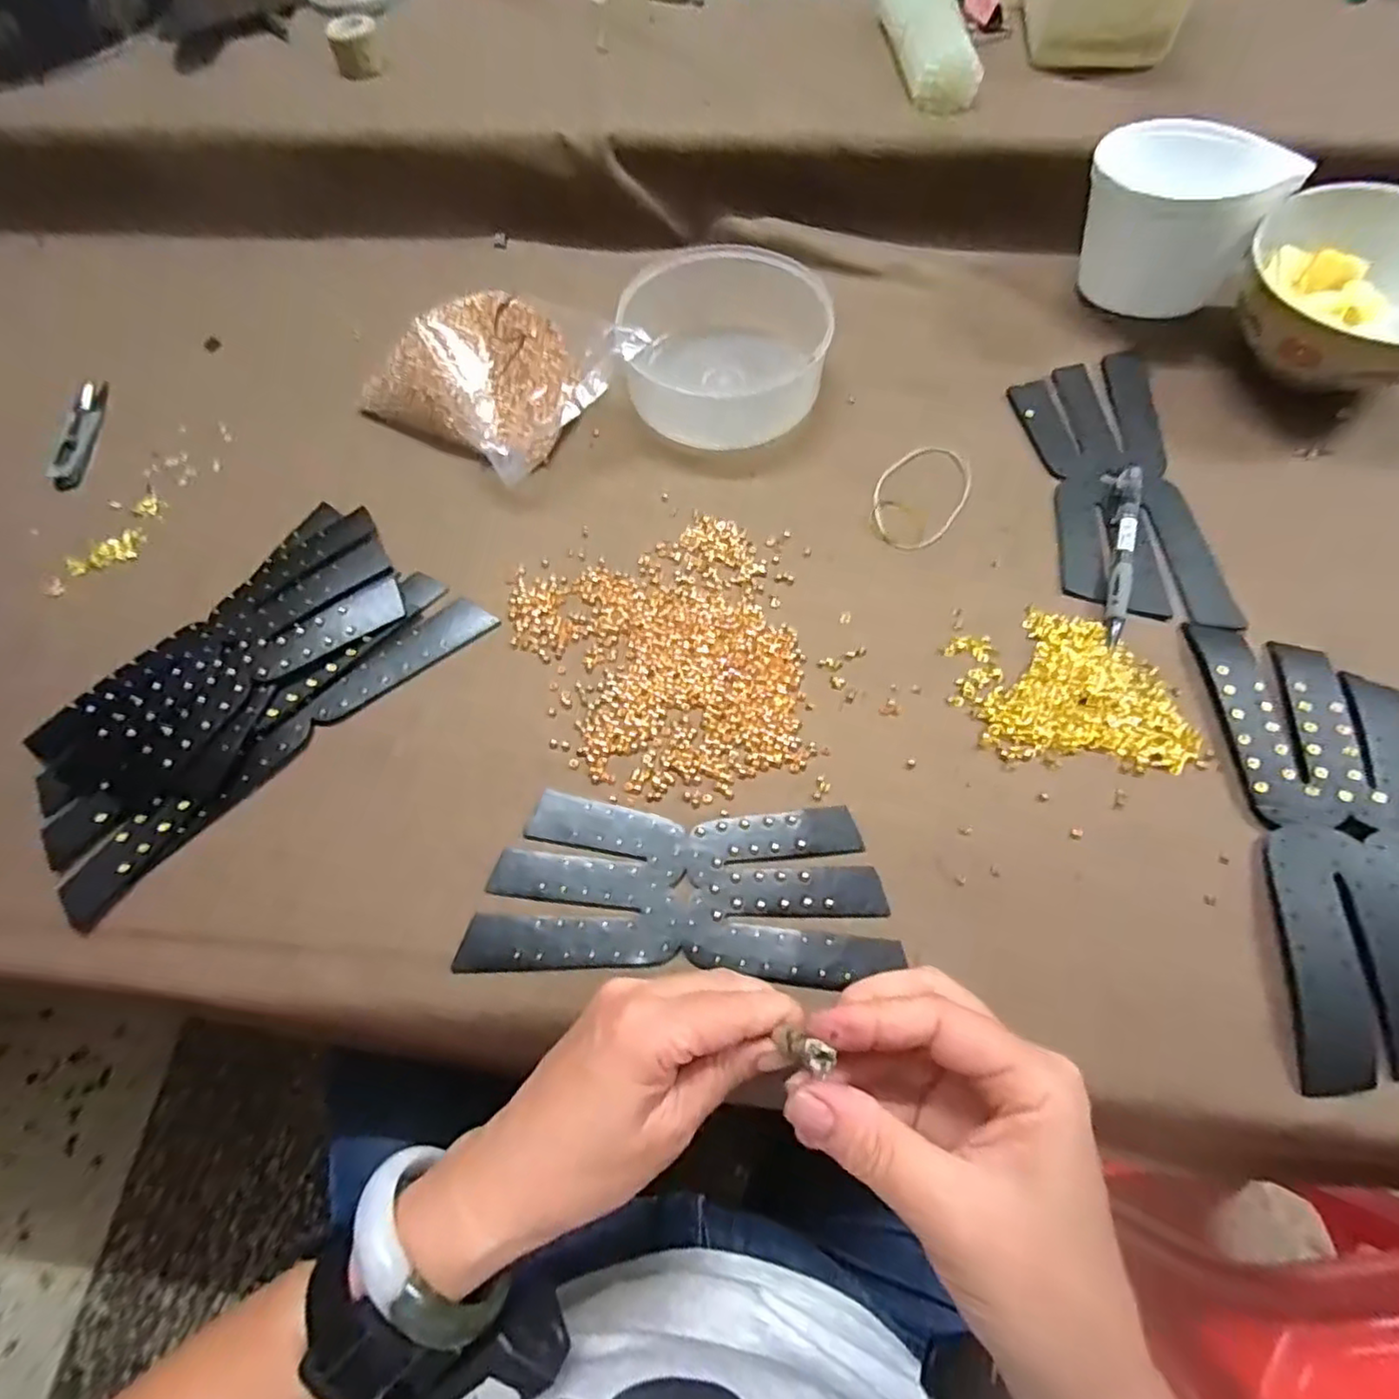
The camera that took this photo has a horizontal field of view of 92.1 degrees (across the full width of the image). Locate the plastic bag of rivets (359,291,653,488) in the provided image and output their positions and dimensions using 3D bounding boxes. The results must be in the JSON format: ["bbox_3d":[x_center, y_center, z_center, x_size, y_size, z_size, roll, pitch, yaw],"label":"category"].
[{"bbox_3d":[-0.131,-0.228,0.467,0.165,0.053,0.148,30,70,15],"label":"plastic bag of rivets"}]

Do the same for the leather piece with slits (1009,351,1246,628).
[{"bbox_3d":[0.268,-0.143,0.439,0.091,0.009,0.219,0,64,4],"label":"leather piece with slits"}]

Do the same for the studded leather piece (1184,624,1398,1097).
[{"bbox_3d":[0.321,0.066,0.333,0.095,0.011,0.222,1,64,7],"label":"studded leather piece"}]

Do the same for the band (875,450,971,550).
[{"bbox_3d":[0.143,-0.132,0.437,0.056,0.006,0.085,26,68,14],"label":"band"}]

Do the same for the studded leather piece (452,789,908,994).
[{"bbox_3d":[-0.009,0.094,0.339,0.200,0.005,0.084,2,65,3],"label":"studded leather piece"}]

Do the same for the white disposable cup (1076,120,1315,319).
[{"bbox_3d":[0.331,-0.338,0.473,0.112,0.078,0.112,-1,65,2],"label":"white disposable cup"}]

